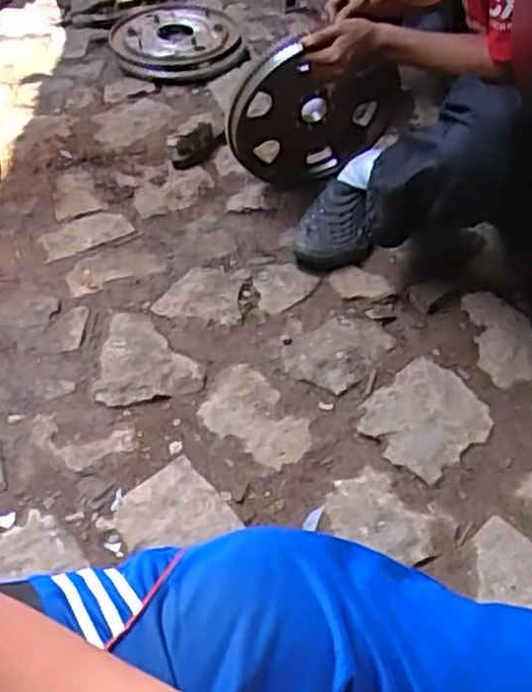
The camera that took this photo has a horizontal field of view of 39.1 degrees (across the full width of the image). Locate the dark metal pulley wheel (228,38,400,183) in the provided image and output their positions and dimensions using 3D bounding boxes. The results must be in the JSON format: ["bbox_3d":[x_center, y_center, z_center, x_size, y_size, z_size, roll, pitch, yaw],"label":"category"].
[{"bbox_3d":[0.094,-0.419,1.349,0.326,0.349,0.075,-20,71,-1],"label":"dark metal pulley wheel"}]

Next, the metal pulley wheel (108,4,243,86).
[{"bbox_3d":[-0.216,-0.741,1.812,0.320,0.079,0.337,-5,48,-1],"label":"metal pulley wheel"}]

